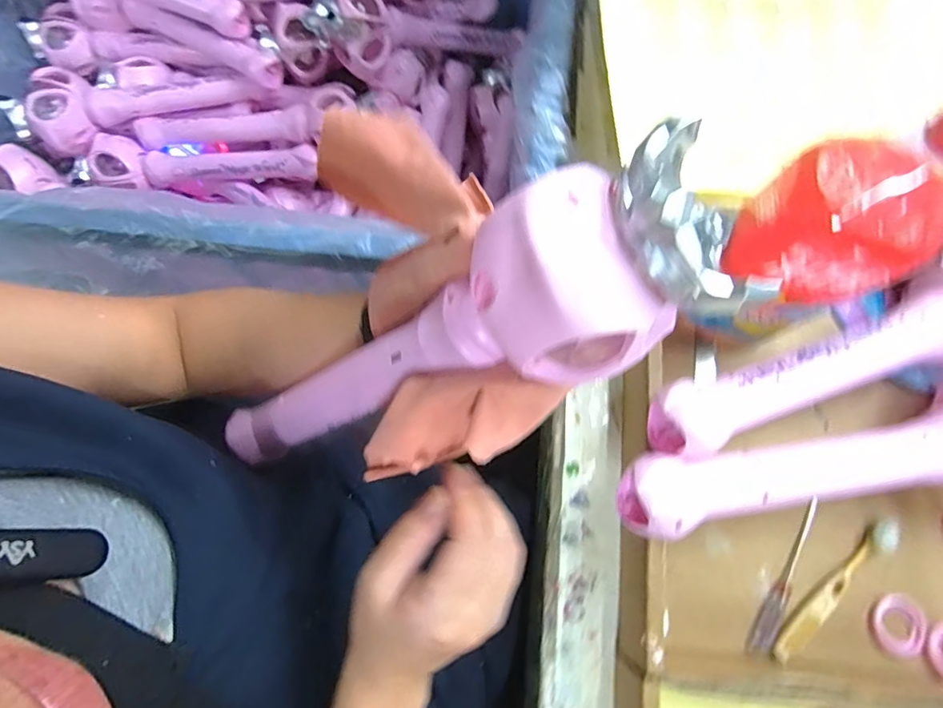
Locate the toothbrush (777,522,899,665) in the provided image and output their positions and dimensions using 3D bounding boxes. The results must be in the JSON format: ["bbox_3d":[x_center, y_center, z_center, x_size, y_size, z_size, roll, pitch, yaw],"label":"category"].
[{"bbox_3d":[0.275,0.176,0.369,0.141,0.009,0.017,-37,78,-12],"label":"toothbrush"}]

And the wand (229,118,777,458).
[{"bbox_3d":[-0.041,0.006,0.272,0.064,0.337,0.066,8,67,-43],"label":"wand"}]

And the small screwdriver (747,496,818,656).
[{"bbox_3d":[0.240,0.167,0.370,0.016,0.012,0.125,33,75,8],"label":"small screwdriver"}]

